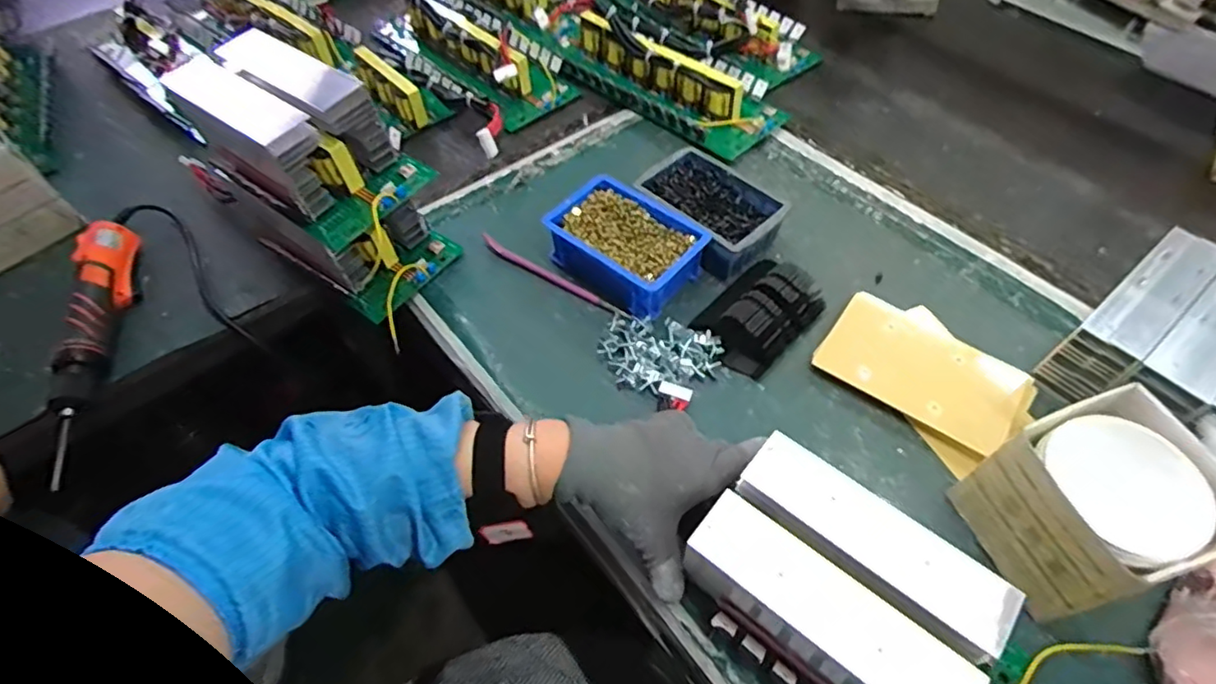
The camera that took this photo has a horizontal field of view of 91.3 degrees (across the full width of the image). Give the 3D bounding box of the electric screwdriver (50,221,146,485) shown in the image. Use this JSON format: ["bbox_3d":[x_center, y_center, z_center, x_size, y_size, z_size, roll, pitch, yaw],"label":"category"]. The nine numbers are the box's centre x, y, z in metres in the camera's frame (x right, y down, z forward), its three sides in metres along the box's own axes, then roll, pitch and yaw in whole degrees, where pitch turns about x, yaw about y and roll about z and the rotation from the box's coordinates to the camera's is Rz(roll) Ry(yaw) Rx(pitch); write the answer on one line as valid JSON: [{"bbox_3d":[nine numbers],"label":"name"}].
[{"bbox_3d":[-0.493,-0.012,0.569,0.046,0.045,0.281,-14,56,-7],"label":"electric screwdriver"}]

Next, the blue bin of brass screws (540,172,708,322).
[{"bbox_3d":[0.019,-0.098,0.601,0.141,0.050,0.107,38,65,25],"label":"blue bin of brass screws"}]

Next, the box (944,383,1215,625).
[{"bbox_3d":[0.333,0.111,0.410,0.109,0.101,0.107,-18,56,-10],"label":"box"}]

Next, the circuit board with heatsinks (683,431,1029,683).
[{"bbox_3d":[0.162,0.176,0.384,0.207,0.089,0.117,34,63,23],"label":"circuit board with heatsinks"}]

